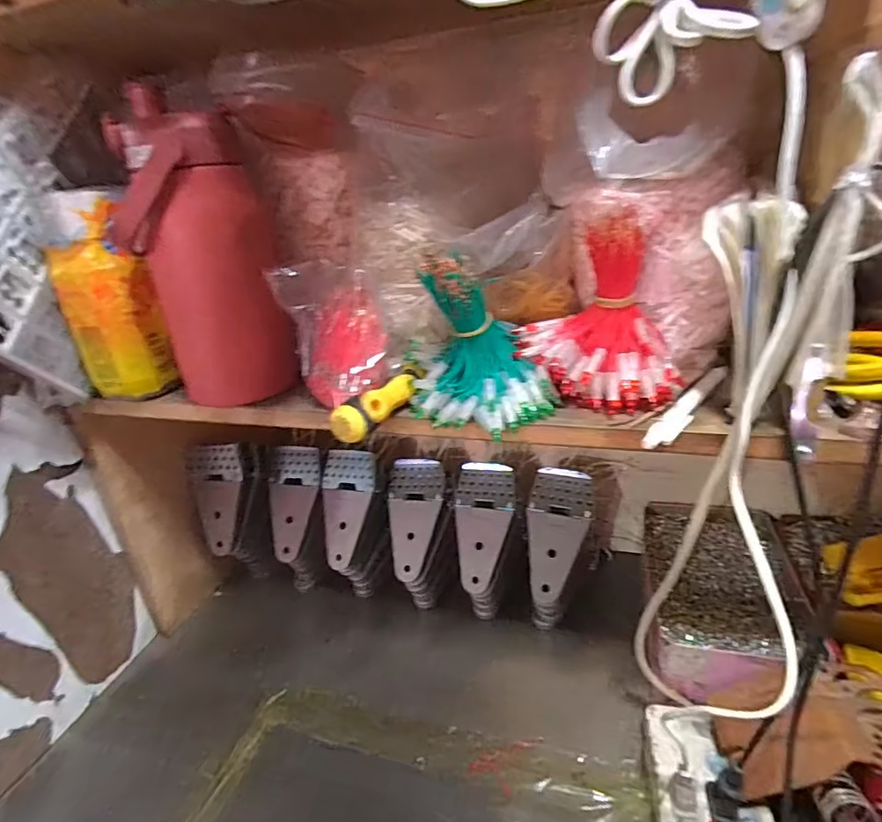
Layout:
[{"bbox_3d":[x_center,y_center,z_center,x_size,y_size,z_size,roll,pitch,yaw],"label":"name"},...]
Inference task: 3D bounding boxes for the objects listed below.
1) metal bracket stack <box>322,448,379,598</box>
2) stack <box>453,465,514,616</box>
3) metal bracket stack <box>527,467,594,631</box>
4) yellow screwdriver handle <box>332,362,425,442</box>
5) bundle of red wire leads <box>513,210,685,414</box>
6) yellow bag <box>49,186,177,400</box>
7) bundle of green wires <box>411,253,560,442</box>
[{"bbox_3d":[-0.108,0.137,0.638,0.071,0.183,0.052,-1,-2,13],"label":"metal bracket stack"},{"bbox_3d":[0.049,0.144,0.593,0.064,0.169,0.037,0,-13,15],"label":"stack"},{"bbox_3d":[0.126,0.150,0.572,0.065,0.169,0.049,5,-9,26],"label":"metal bracket stack"},{"bbox_3d":[-0.039,-0.008,0.375,0.025,0.023,0.089,9,29,32],"label":"yellow screwdriver handle"},{"bbox_3d":[0.107,-0.066,0.357,0.104,0.115,0.064,10,30,34],"label":"bundle of red wire leads"},{"bbox_3d":[-0.276,-0.093,0.436,0.063,0.161,0.048,-25,29,-33],"label":"yellow bag"},{"bbox_3d":[0.025,-0.046,0.357,0.100,0.105,0.068,-2,25,12],"label":"bundle of green wires"}]

